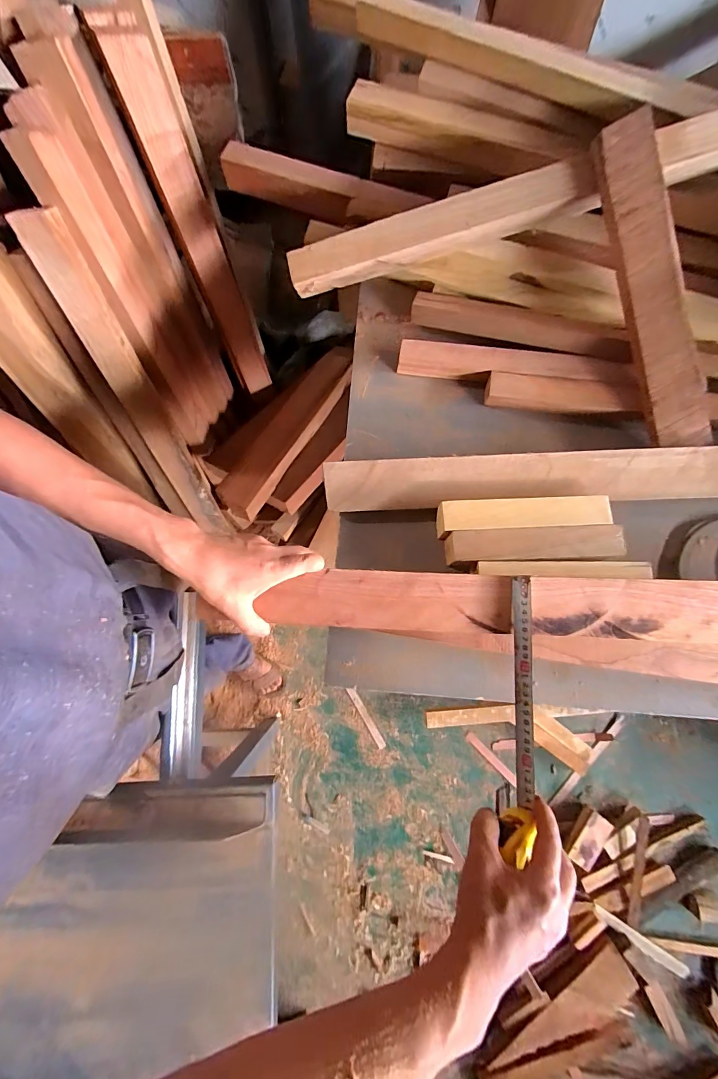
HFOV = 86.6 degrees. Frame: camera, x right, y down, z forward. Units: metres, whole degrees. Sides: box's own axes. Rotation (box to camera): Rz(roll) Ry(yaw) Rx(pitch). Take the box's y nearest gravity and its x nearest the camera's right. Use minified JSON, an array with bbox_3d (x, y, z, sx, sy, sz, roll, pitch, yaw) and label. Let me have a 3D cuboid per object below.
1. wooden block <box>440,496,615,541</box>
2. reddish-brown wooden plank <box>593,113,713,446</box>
[{"bbox_3d":[0.218,-0.033,0.513,0.222,0.023,0.041,-3,78,0],"label":"wooden block"},{"bbox_3d":[0.392,-0.326,0.512,0.082,0.031,0.410,-19,98,-4],"label":"reddish-brown wooden plank"}]

